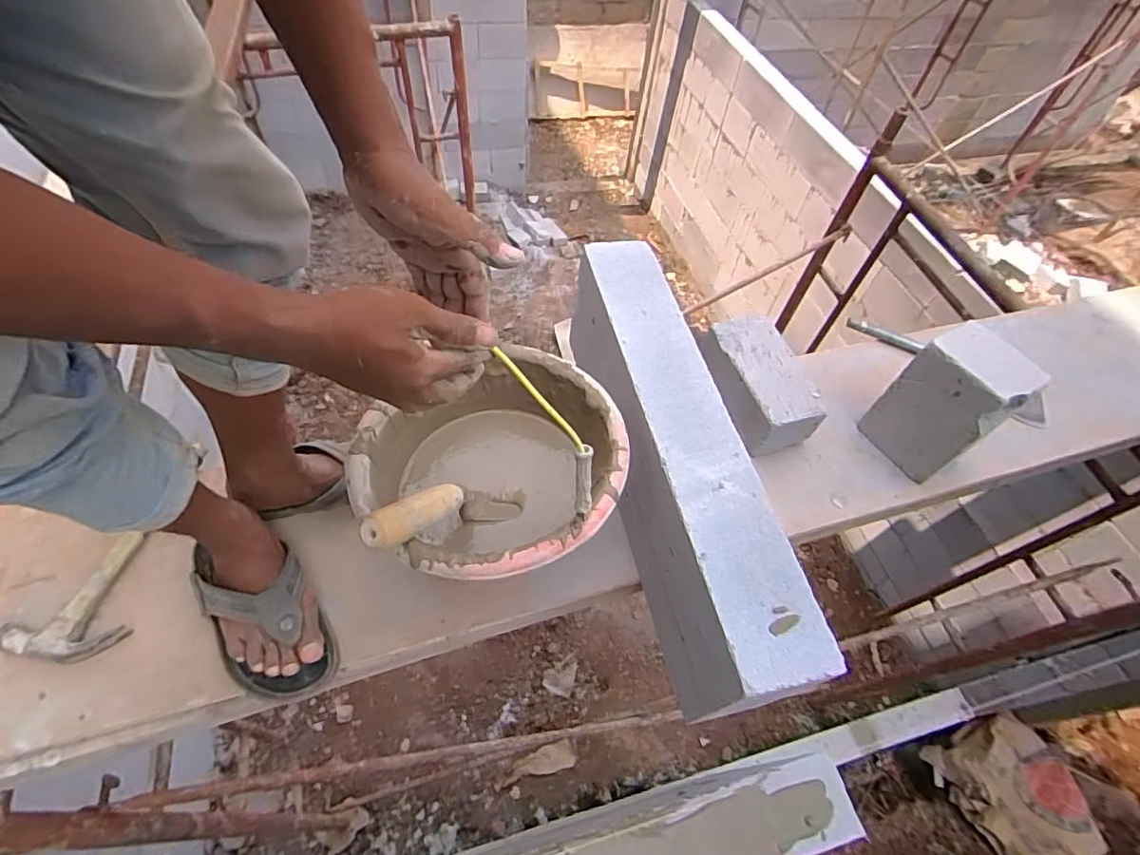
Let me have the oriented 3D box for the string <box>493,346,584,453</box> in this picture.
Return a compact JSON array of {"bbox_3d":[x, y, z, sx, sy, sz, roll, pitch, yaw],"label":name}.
[{"bbox_3d":[-0.020,-0.019,0.445,0.007,0.118,0.005,-9,43,40],"label":"string"}]

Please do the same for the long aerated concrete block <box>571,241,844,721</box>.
[{"bbox_3d":[0.118,0.034,0.692,0.116,0.181,0.574,-8,56,-10],"label":"long aerated concrete block"}]

